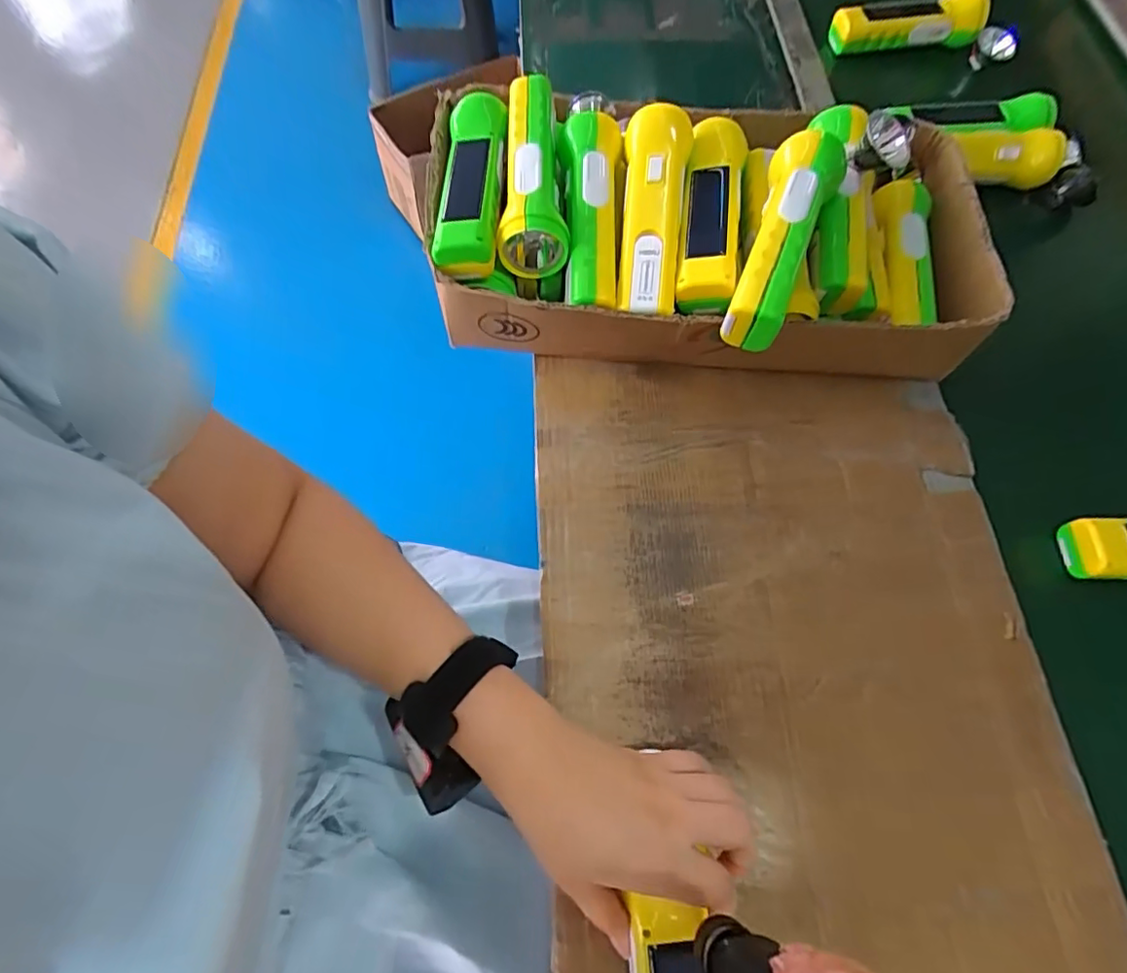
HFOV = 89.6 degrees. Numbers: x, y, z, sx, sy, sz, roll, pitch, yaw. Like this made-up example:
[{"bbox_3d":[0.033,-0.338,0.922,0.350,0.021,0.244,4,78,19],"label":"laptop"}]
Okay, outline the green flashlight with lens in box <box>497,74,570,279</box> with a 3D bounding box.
[{"bbox_3d":[-0.027,-0.240,0.437,0.052,0.052,0.156,-4,66,-4],"label":"green flashlight with lens in box"}]

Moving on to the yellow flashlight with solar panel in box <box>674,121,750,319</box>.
[{"bbox_3d":[0.111,-0.208,0.431,0.043,0.034,0.164,11,66,3],"label":"yellow flashlight with solar panel in box"}]

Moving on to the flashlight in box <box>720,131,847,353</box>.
[{"bbox_3d":[0.152,-0.177,0.398,0.051,0.051,0.167,23,67,8],"label":"flashlight in box"}]

